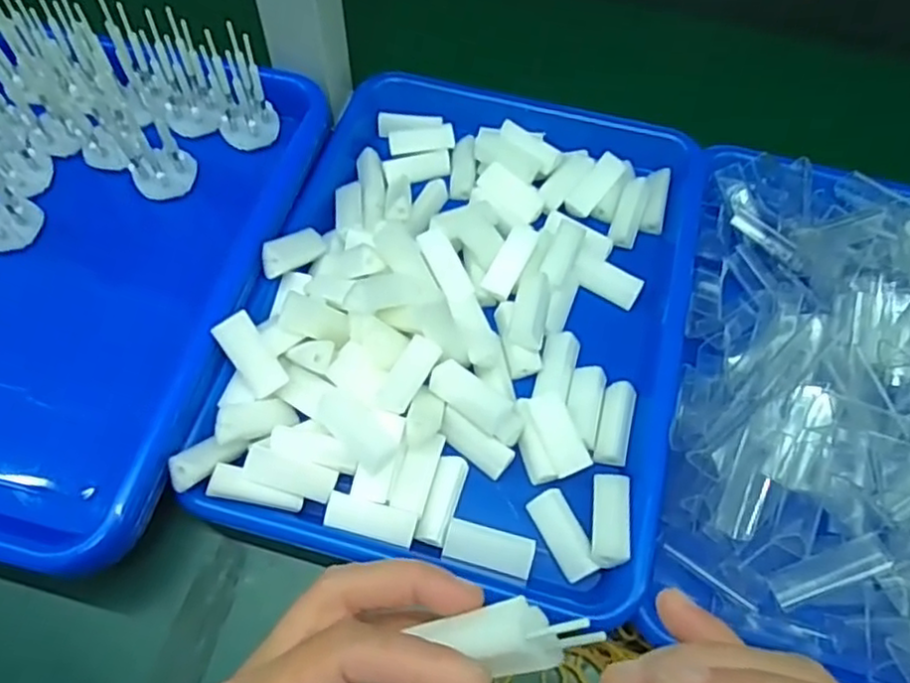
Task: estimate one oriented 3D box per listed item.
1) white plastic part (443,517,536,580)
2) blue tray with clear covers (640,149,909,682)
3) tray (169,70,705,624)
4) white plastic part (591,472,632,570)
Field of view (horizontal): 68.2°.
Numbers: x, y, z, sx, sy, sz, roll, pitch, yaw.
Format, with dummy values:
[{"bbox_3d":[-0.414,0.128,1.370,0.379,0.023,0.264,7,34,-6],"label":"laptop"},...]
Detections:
[{"bbox_3d":[0.018,0.106,0.346,0.045,0.007,0.020,14,62,6],"label":"white plastic part"},{"bbox_3d":[0.241,0.034,0.363,0.234,0.061,0.297,15,62,6],"label":"blue tray with clear covers"},{"bbox_3d":[0.011,-0.030,0.401,0.241,0.049,0.318,13,61,5],"label":"tray"},{"bbox_3d":[0.080,0.091,0.344,0.020,0.009,0.047,1,49,18],"label":"white plastic part"}]

